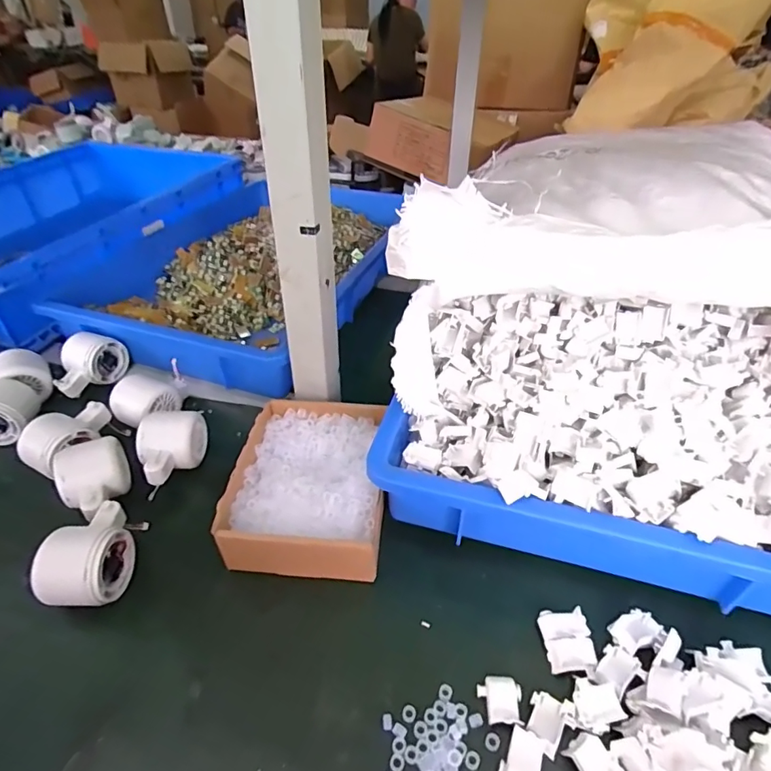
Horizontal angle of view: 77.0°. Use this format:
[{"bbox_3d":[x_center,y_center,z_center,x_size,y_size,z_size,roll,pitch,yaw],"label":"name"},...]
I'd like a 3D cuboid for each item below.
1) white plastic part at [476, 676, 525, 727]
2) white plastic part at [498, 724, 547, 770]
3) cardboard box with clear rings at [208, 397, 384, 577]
[{"bbox_3d":[0.079,0.215,0.332,0.029,0.008,0.030,4,39,5],"label":"white plastic part"},{"bbox_3d":[0.089,0.238,0.303,0.029,0.008,0.033,18,45,24],"label":"white plastic part"},{"bbox_3d":[-0.067,0.092,0.458,0.134,0.057,0.183,4,39,4],"label":"cardboard box with clear rings"}]

